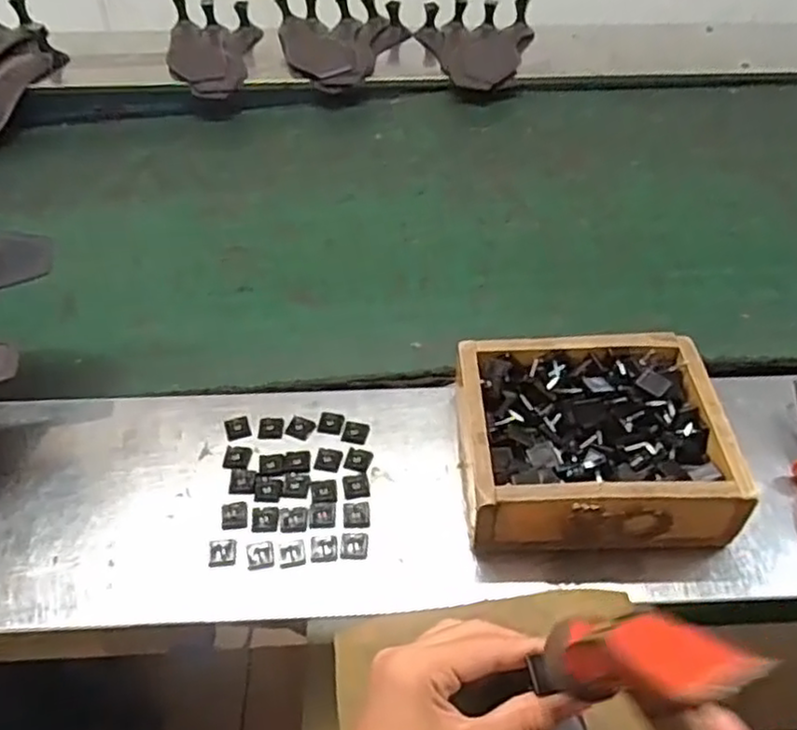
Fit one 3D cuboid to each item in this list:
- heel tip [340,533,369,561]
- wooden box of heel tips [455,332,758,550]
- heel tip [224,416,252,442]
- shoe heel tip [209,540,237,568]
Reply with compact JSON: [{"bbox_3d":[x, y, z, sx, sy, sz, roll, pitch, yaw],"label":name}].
[{"bbox_3d":[-0.031,0.125,0.481,0.019,0.004,0.019,-1,46,0],"label":"heel tip"},{"bbox_3d":[0.134,0.052,0.502,0.182,0.057,0.160,-1,46,0],"label":"wooden box of heel tips"},{"bbox_3d":[-0.126,0.050,0.549,0.018,0.005,0.018,-15,47,-13],"label":"heel tip"},{"bbox_3d":[-0.120,0.128,0.476,0.019,0.004,0.019,-6,46,-5],"label":"shoe heel tip"}]

